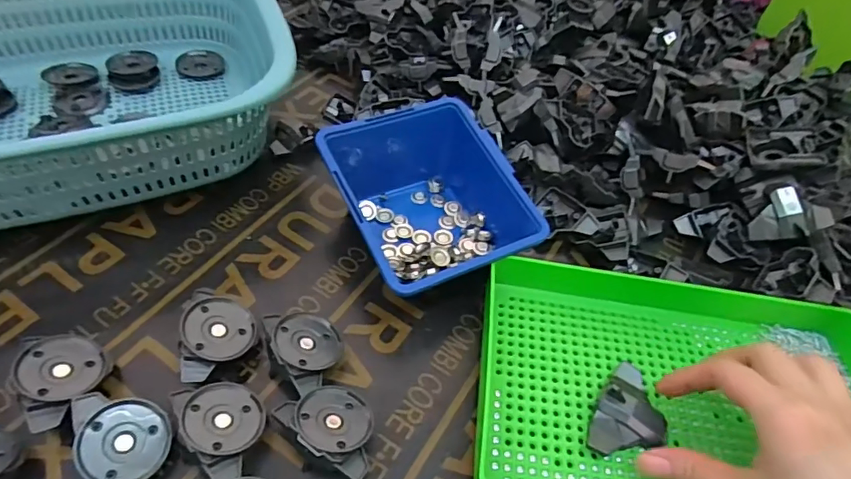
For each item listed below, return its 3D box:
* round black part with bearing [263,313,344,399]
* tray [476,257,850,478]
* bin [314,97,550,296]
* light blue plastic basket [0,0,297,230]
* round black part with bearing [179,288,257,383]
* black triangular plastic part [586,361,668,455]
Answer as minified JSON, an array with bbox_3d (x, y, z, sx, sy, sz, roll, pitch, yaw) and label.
[{"bbox_3d":[-0.076,0.073,0.314,0.045,0.026,0.051,3,43,-34],"label":"round black part with bearing"},{"bbox_3d":[0.156,0.088,0.313,0.243,0.032,0.168,10,50,1],"label":"tray"},{"bbox_3d":[0.003,-0.026,0.372,0.121,0.063,0.136,-18,56,-21],"label":"bin"},{"bbox_3d":[-0.280,-0.120,0.388,0.338,0.095,0.241,-16,55,-20],"label":"light blue plastic basket"},{"bbox_3d":[-0.130,0.062,0.313,0.043,0.020,0.056,25,50,-17],"label":"round black part with bearing"},{"bbox_3d":[0.114,0.095,0.299,0.047,0.022,0.051,-2,51,-9],"label":"black triangular plastic part"}]

